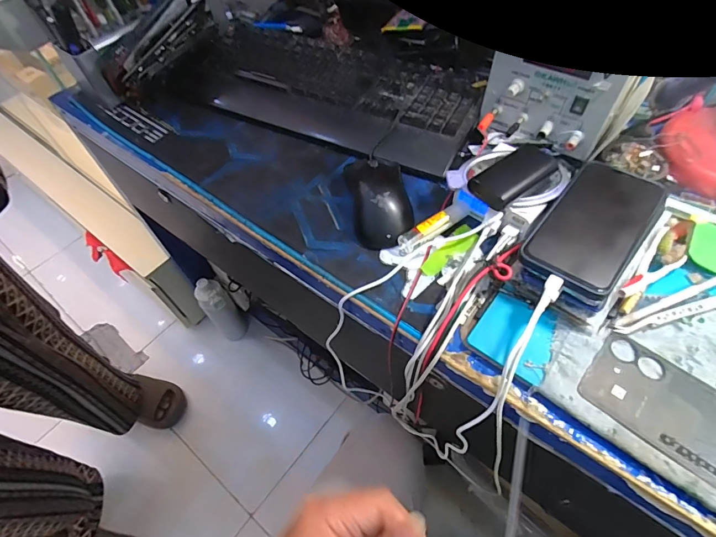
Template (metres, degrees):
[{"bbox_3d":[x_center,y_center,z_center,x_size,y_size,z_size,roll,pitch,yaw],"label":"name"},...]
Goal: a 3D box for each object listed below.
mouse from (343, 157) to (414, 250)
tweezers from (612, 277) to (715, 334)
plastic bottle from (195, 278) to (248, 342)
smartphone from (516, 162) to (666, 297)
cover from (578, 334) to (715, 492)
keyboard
[{"bbox_3d":[0.025,-0.082,0.443,0.067,0.036,0.119,-9,55,-3],"label":"mouse"},{"bbox_3d":[0.287,0.036,0.357,0.121,0.006,0.024,-17,56,-9],"label":"tweezers"},{"bbox_3d":[-0.398,0.115,1.141,0.080,0.260,0.097,-35,60,-19],"label":"plastic bottle"},{"bbox_3d":[0.223,-0.045,0.367,0.079,0.009,0.159,35,64,24],"label":"smartphone"},{"bbox_3d":[0.263,0.121,0.299,0.162,0.004,0.075,37,65,25],"label":"cover"},{"bbox_3d":[-0.051,-0.252,0.561,0.439,0.045,0.178,26,60,20],"label":"keyboard"}]

